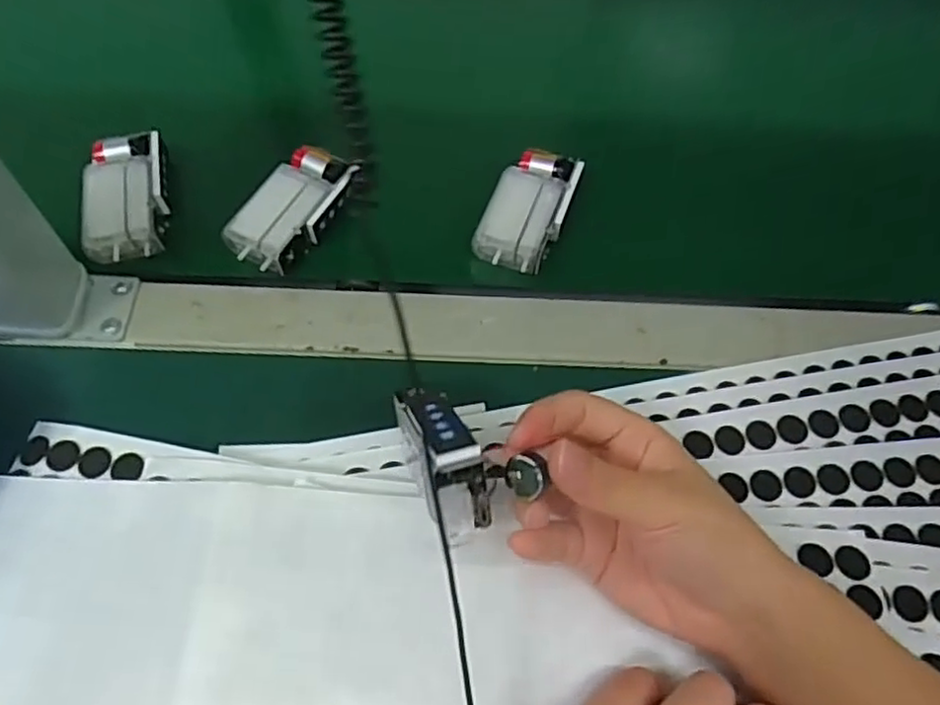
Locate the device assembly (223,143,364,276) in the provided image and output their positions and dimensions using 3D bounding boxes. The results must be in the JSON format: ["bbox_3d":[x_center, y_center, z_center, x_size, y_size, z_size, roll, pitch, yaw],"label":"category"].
[{"bbox_3d":[-0.100,-0.081,0.384,0.043,0.024,0.079,34,66,14],"label":"device assembly"}]

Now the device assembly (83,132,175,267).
[{"bbox_3d":[-0.195,-0.090,0.387,0.043,0.019,0.078,-6,63,-6],"label":"device assembly"}]

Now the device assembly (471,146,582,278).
[{"bbox_3d":[0.033,-0.081,0.388,0.043,0.024,0.074,19,63,7],"label":"device assembly"}]

